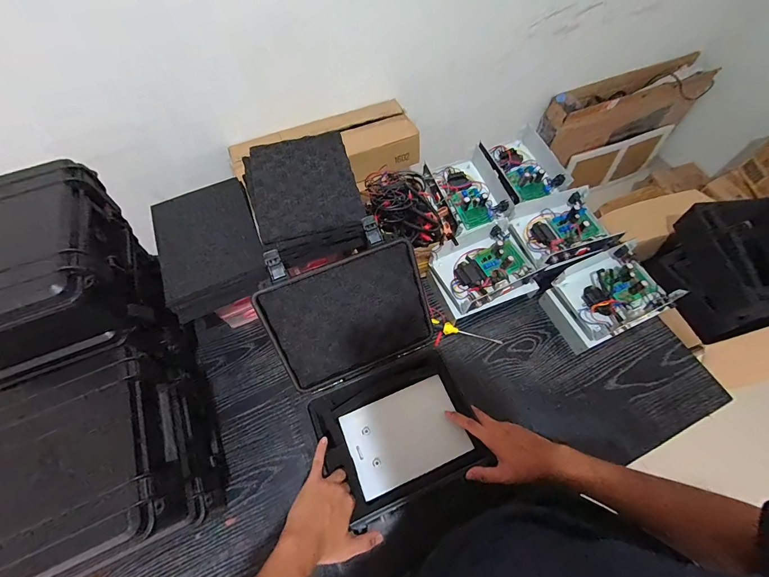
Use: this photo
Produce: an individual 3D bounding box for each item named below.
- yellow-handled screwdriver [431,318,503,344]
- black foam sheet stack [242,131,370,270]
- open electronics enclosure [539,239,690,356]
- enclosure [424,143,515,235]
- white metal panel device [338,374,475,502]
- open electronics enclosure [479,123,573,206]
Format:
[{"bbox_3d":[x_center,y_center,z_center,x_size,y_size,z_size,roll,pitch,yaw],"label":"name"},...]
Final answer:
[{"bbox_3d":[0.180,0.100,0.746,0.157,0.022,0.025,16,64,10],"label":"yellow-handled screwdriver"},{"bbox_3d":[-0.161,-0.185,0.696,0.209,0.072,0.280,-15,63,-6],"label":"black foam sheet stack"},{"bbox_3d":[0.474,0.017,0.737,0.210,0.106,0.168,-23,64,-10],"label":"open electronics enclosure"},{"bbox_3d":[0.205,-0.233,0.834,0.174,0.060,0.223,-20,64,-8],"label":"enclosure"},{"bbox_3d":[0.037,0.260,0.612,0.201,0.015,0.141,-22,64,-9],"label":"white metal panel device"},{"bbox_3d":[0.343,-0.304,0.864,0.174,0.062,0.203,-24,64,-10],"label":"open electronics enclosure"}]

